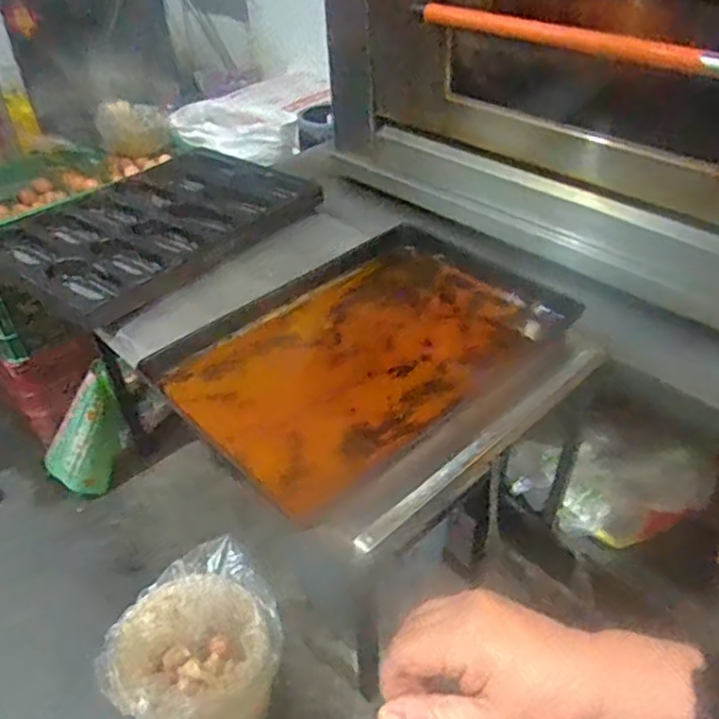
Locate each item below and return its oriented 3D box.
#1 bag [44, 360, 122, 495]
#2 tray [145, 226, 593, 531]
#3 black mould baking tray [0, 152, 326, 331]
[{"bbox_3d":[-0.713,0.188,1.679,0.085,0.367,0.149,31,25,33],"label":"bag"},{"bbox_3d":[0.000,-0.021,0.972,0.553,0.037,0.400,-34,54,-20],"label":"tray"},{"bbox_3d":[-0.432,-0.294,1.322,0.459,0.040,0.589,26,48,30],"label":"black mould baking tray"}]

